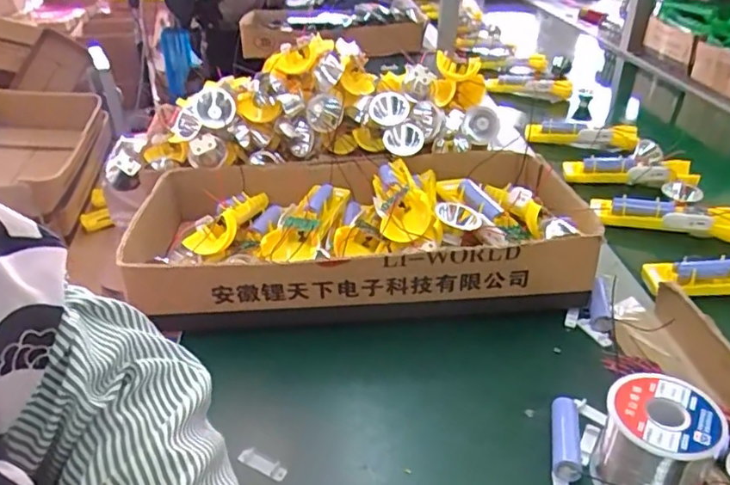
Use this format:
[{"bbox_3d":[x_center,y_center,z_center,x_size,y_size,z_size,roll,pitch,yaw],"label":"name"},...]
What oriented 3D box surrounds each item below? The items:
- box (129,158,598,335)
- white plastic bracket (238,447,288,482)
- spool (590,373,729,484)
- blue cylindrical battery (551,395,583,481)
[{"bbox_3d":[-0.007,-0.012,0.605,0.417,0.082,0.239,-5,31,-4],"label":"box"},{"bbox_3d":[-0.070,0.153,0.410,0.035,0.007,0.014,12,33,23],"label":"white plastic bracket"},{"bbox_3d":[0.182,0.129,0.375,0.063,0.066,0.057,18,36,30],"label":"spool"},{"bbox_3d":[0.137,0.134,0.406,0.018,0.017,0.069,6,32,14],"label":"blue cylindrical battery"}]

